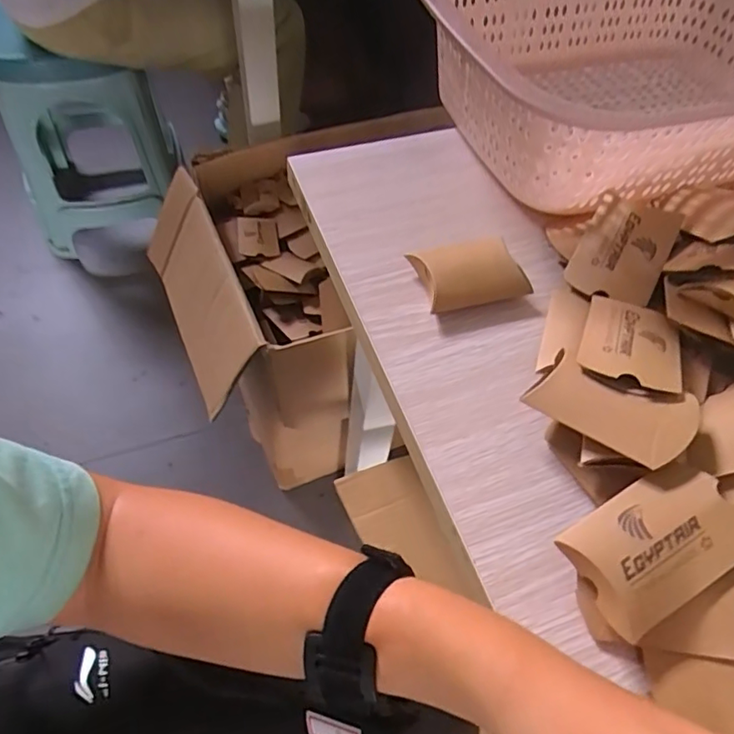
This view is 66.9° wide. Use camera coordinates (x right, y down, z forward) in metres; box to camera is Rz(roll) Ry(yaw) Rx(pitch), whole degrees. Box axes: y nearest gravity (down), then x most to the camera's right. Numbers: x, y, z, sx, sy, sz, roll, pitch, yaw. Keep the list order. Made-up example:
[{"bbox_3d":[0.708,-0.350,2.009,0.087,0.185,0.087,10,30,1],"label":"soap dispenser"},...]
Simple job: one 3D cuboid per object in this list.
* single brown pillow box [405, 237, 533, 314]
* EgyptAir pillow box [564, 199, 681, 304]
[{"bbox_3d":[0.073,-0.067,0.395,0.076,0.017,0.052,-14,60,-12],"label":"single brown pillow box"},{"bbox_3d":[0.177,-0.082,0.385,0.056,0.012,0.077,25,80,22],"label":"EgyptAir pillow box"}]

